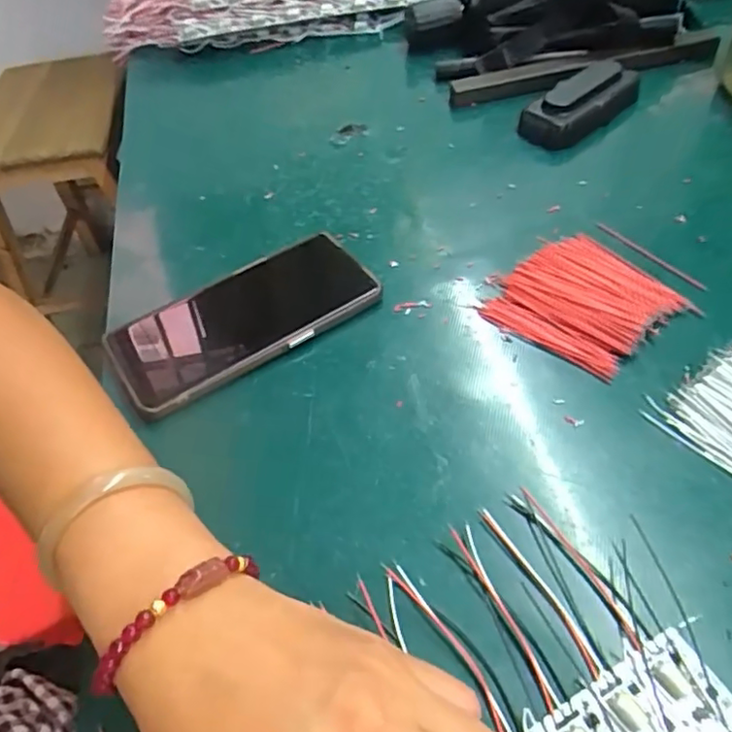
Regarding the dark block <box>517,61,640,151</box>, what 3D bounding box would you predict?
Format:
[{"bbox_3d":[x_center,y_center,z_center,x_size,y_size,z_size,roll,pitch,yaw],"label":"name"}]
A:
[{"bbox_3d":[0.169,-0.210,0.482,0.106,0.030,0.047,-36,57,-21],"label":"dark block"}]

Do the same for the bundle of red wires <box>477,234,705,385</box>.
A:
[{"bbox_3d":[0.128,-0.039,0.363,0.087,0.014,0.090,-38,58,-22],"label":"bundle of red wires"}]

